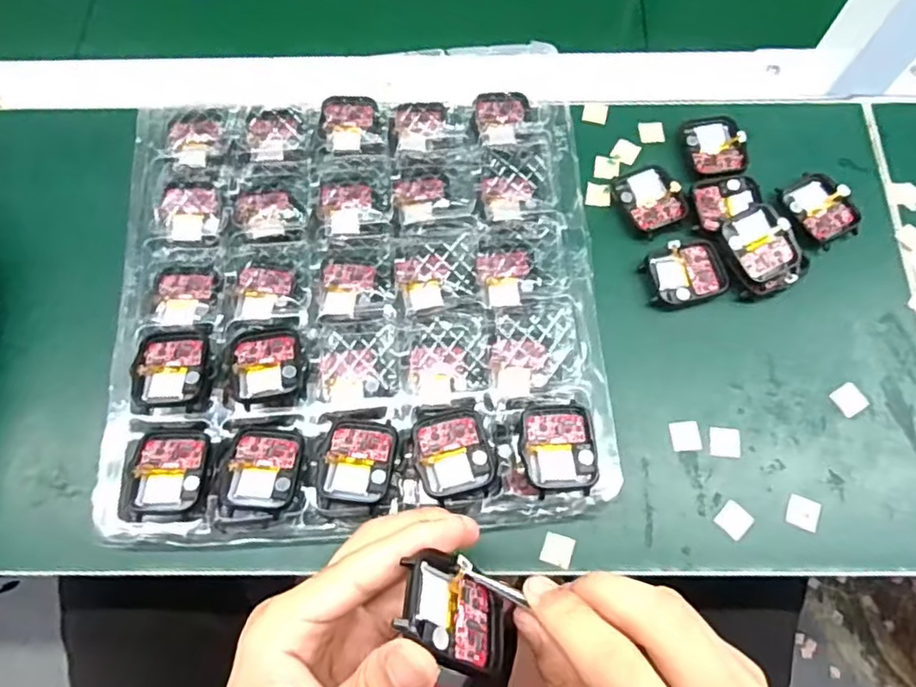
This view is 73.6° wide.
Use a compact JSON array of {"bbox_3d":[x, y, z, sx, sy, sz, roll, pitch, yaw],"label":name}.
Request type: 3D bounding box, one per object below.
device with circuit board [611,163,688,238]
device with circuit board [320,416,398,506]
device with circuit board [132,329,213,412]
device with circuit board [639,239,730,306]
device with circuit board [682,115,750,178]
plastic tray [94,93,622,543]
[{"bbox_3d":[0.120,-0.091,0.382,0.034,0.010,0.043,-24,72,-8],"label":"device with circuit board"},{"bbox_3d":[-0.051,0.060,0.316,0.035,0.006,0.043,9,71,4],"label":"device with circuit board"},{"bbox_3d":[-0.155,0.013,0.334,0.039,0.007,0.047,-1,70,0],"label":"device with circuit board"},{"bbox_3d":[0.135,-0.043,0.367,0.044,0.011,0.036,-14,71,-4],"label":"device with circuit board"},{"bbox_3d":[0.165,-0.127,0.392,0.037,0.007,0.047,-7,70,-2],"label":"device with circuit board"},{"bbox_3d":[-0.060,-0.030,0.357,0.264,0.030,0.262,-3,70,0],"label":"plastic tray"}]

